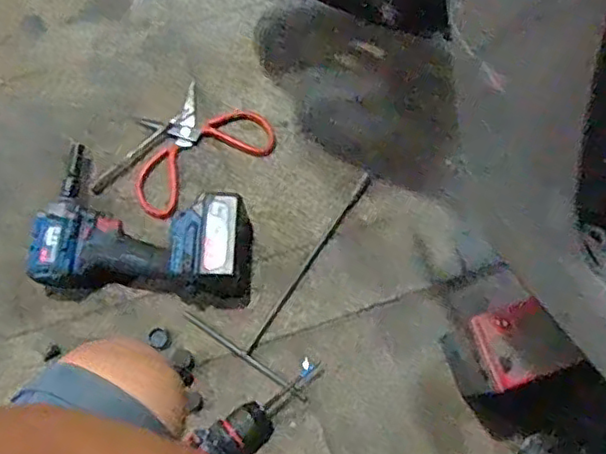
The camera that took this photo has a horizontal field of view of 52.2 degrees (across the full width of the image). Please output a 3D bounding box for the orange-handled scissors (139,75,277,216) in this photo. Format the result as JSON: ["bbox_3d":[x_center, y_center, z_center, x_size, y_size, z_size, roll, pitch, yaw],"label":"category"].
[{"bbox_3d":[-0.149,-0.114,0.816,0.193,0.015,0.139,-33,77,-10],"label":"orange-handled scissors"}]

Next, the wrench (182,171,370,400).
[{"bbox_3d":[0.007,0.047,0.773,0.169,0.007,0.280,34,76,8],"label":"wrench"}]

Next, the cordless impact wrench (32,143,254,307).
[{"bbox_3d":[-0.185,0.013,0.749,0.261,0.074,0.164,15,74,3],"label":"cordless impact wrench"}]

